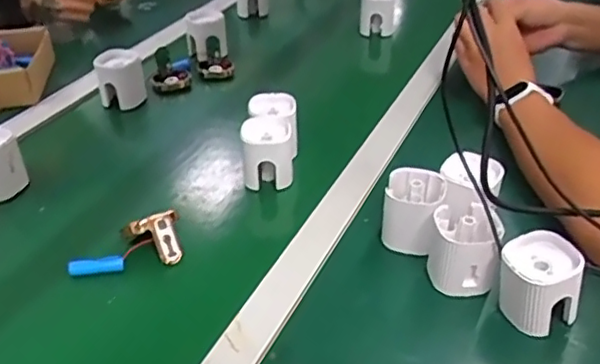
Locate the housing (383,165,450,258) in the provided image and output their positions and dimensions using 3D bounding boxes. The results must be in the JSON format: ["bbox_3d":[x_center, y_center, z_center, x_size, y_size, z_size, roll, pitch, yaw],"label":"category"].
[{"bbox_3d":[0.107,0.029,0.585,0.054,0.063,0.059,10,33,13],"label":"housing"}]

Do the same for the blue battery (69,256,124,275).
[{"bbox_3d":[-0.190,0.078,0.576,0.050,0.014,0.011,-4,32,-8],"label":"blue battery"}]

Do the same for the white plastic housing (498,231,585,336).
[{"bbox_3d":[0.192,0.083,0.504,0.055,0.067,0.053,1,32,-1],"label":"white plastic housing"}]

